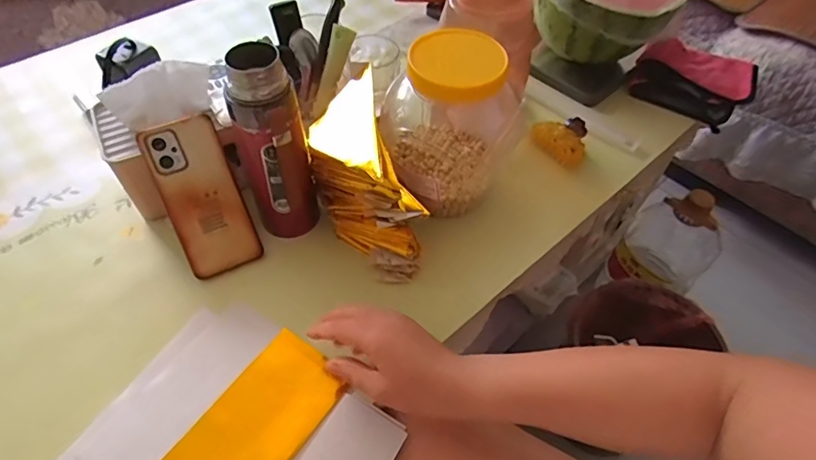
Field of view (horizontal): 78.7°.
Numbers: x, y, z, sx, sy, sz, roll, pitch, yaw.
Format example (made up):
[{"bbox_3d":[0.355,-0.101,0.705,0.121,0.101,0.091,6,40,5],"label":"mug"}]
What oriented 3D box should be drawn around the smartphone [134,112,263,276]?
[{"bbox_3d":[-0.214,-0.033,0.523,0.075,0.010,0.161,-23,101,-19],"label":"smartphone"}]

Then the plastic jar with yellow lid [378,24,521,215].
[{"bbox_3d":[0.042,-0.123,0.541,0.145,0.169,0.131,11,53,6],"label":"plastic jar with yellow lid"}]

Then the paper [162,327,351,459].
[{"bbox_3d":[-0.141,0.179,0.437,0.089,0.007,0.184,31,54,18],"label":"paper"}]

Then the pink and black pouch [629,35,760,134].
[{"bbox_3d":[0.418,-0.222,0.724,0.155,0.051,0.137,32,58,21],"label":"pink and black pouch"}]

